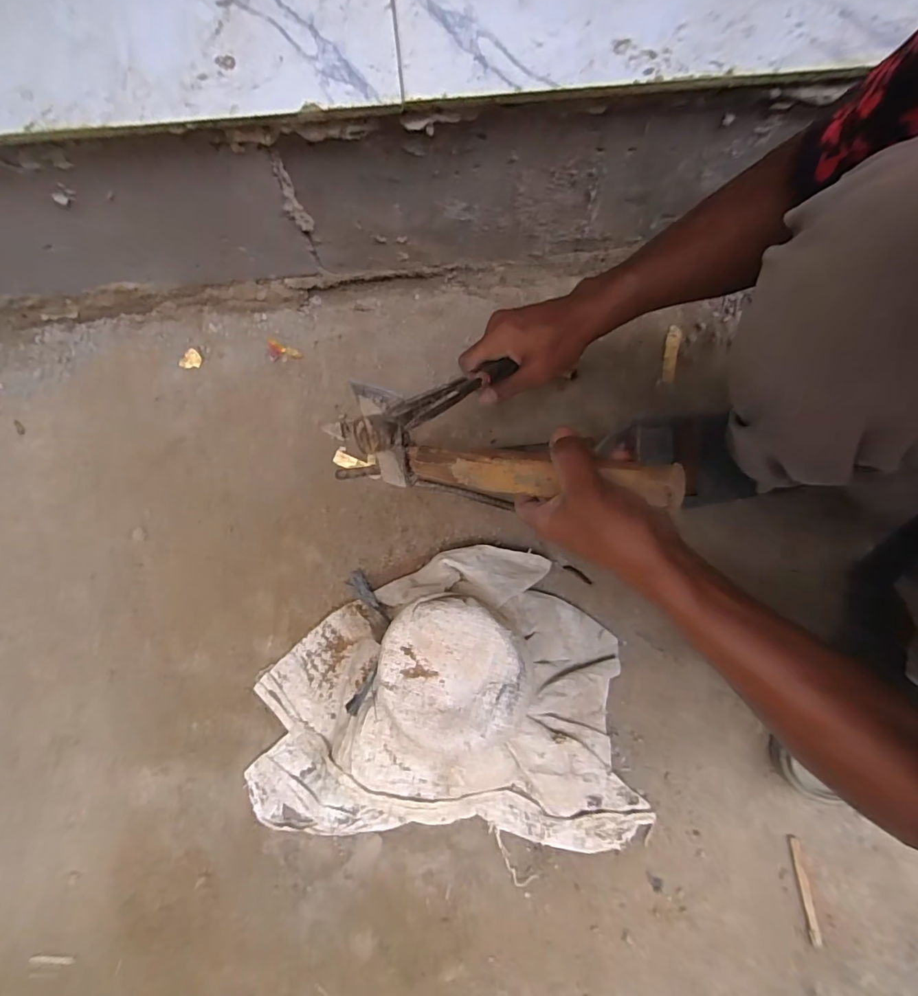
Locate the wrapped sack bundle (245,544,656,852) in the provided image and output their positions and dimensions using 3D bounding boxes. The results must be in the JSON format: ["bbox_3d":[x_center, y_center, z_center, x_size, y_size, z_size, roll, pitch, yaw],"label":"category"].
[{"bbox_3d":[-0.004,0.196,0.473,0.407,0.142,0.296,5,79,1],"label":"wrapped sack bundle"}]

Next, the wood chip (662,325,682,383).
[{"bbox_3d":[0.267,-0.180,0.617,0.018,0.010,0.072,11,79,2],"label":"wood chip"}]

